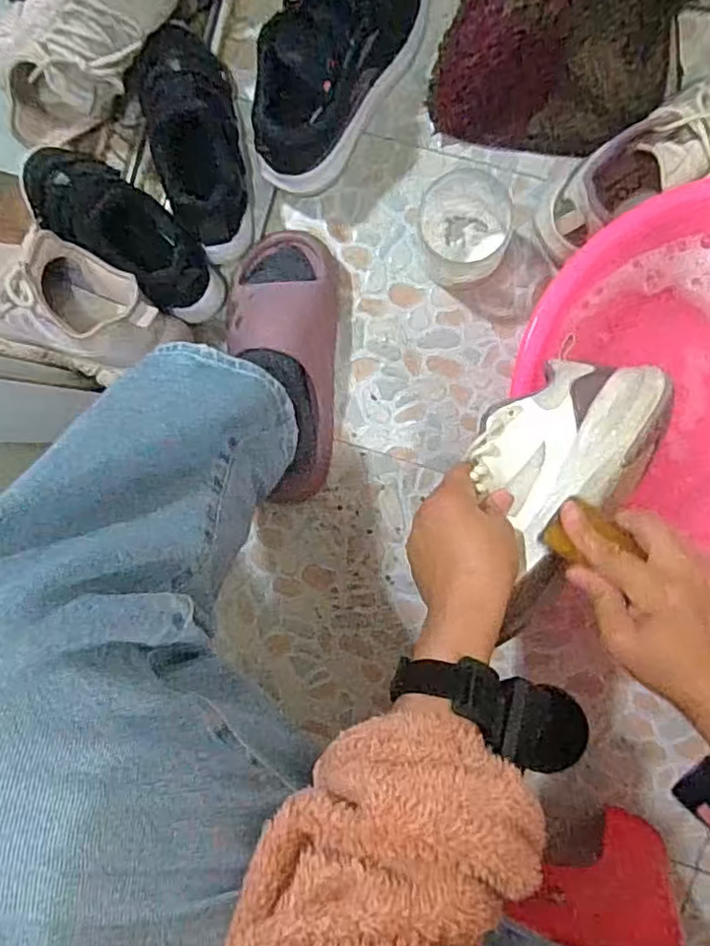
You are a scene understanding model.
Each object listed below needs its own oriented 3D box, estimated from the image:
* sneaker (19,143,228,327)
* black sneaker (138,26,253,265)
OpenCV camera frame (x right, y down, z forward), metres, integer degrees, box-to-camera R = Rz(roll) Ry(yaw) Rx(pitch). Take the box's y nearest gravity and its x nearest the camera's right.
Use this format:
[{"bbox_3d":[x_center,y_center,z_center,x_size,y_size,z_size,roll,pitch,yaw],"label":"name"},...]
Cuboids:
[{"bbox_3d":[-0.218,-0.229,0.626,0.209,0.069,0.079,34,96,6],"label":"sneaker"},{"bbox_3d":[-0.141,-0.314,0.623,0.075,0.076,0.219,-11,90,8],"label":"black sneaker"}]

